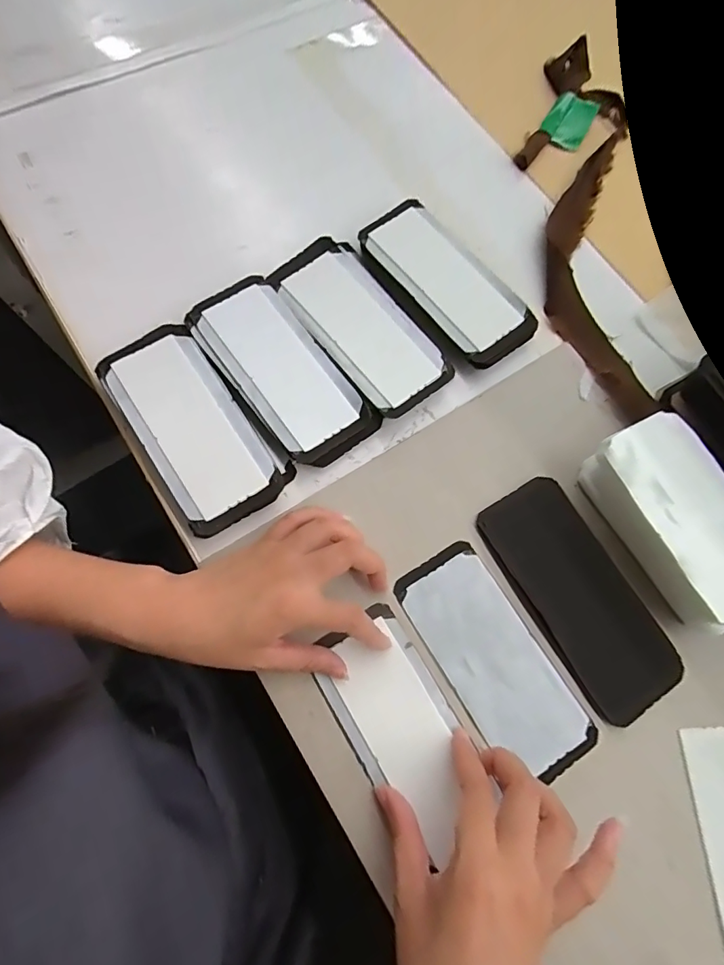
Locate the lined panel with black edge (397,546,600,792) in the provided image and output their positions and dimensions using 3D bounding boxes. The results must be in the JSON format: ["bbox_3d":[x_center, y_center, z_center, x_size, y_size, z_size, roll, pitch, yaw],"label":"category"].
[{"bbox_3d":[0.093,0.125,0.338,0.069,0.004,0.161,-30,78,-11],"label":"lined panel with black edge"}]

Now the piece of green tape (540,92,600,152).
[{"bbox_3d":[0.212,-0.369,0.488,0.042,0.011,0.060,30,75,6],"label":"piece of green tape"}]

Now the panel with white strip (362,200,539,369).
[{"bbox_3d":[0.073,-0.174,0.422,0.068,0.028,0.166,-37,79,-12],"label":"panel with white strip"}]

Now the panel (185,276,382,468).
[{"bbox_3d":[-0.066,-0.089,0.395,0.074,0.029,0.170,-37,79,-12],"label":"panel"}]

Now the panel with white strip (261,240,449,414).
[{"bbox_3d":[0.000,-0.133,0.410,0.082,0.028,0.164,-37,79,-12],"label":"panel with white strip"}]

